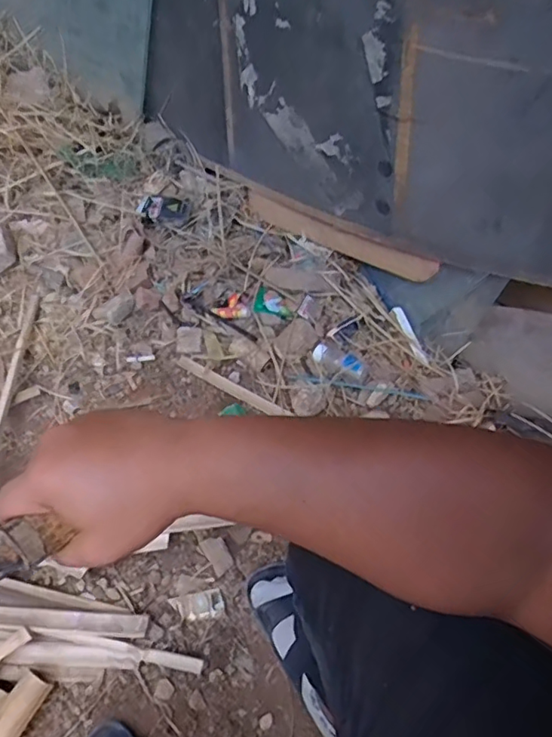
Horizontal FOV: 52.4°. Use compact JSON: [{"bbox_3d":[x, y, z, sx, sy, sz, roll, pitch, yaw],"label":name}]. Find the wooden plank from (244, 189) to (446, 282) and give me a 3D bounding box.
[{"bbox_3d":[0.100,-0.241,1.004,0.420,0.061,0.019,32,64,34],"label":"wooden plank"}]

